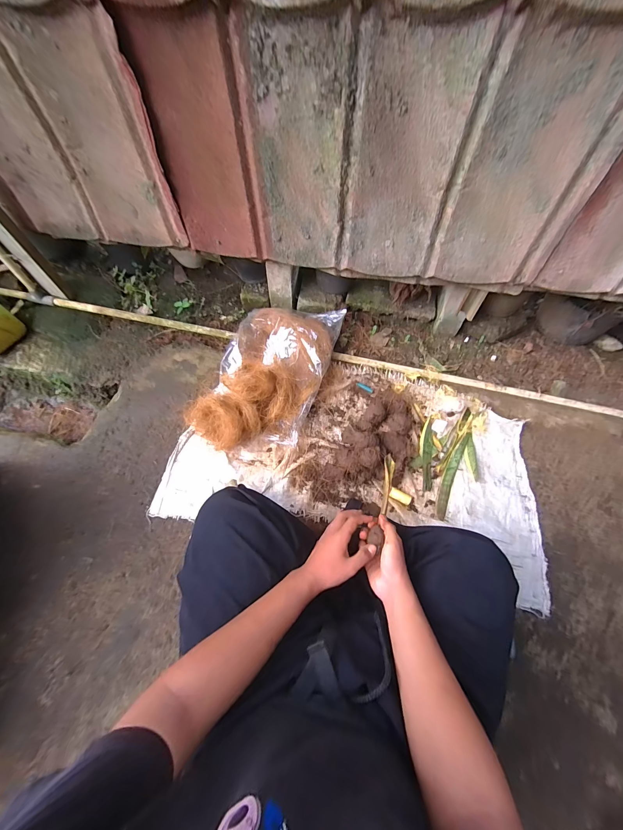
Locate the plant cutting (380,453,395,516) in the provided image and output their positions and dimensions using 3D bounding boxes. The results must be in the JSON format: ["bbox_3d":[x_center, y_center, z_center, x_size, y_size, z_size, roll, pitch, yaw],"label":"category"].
[{"bbox_3d":[0.153,0.136,0.612,0.022,0.013,0.132,14,50,6],"label":"plant cutting"}]

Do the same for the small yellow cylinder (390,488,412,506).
[{"bbox_3d":[0.220,0.202,0.757,0.052,0.022,0.026,29,67,13],"label":"small yellow cylinder"}]

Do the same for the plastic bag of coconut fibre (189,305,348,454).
[{"bbox_3d":[-0.114,-0.140,0.860,0.293,0.139,0.532,20,65,9],"label":"plastic bag of coconut fibre"}]

